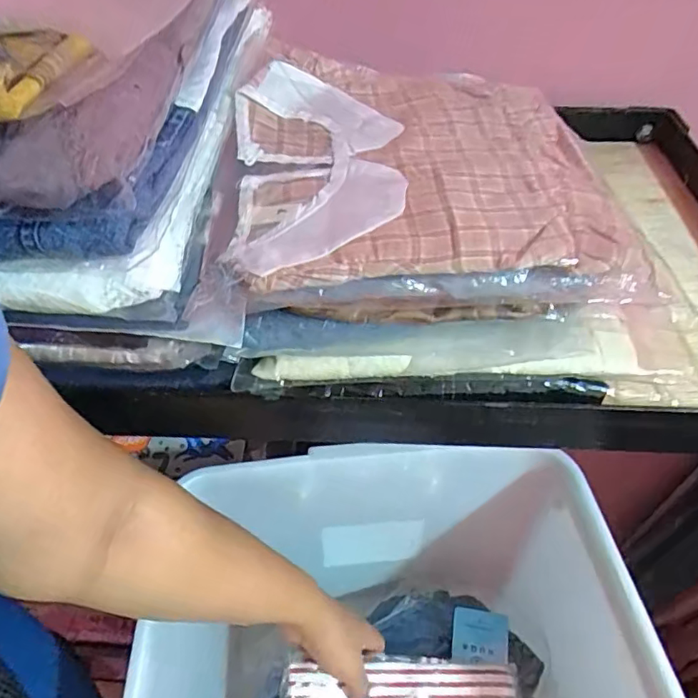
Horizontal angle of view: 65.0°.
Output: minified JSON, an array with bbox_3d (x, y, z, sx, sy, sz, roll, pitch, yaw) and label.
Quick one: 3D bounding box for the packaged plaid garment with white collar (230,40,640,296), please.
[{"bbox_3d":[0.040,-0.125,0.343,0.217,0.023,0.230,-4,50,-2],"label":"packaged plaid garment with white collar"}]

